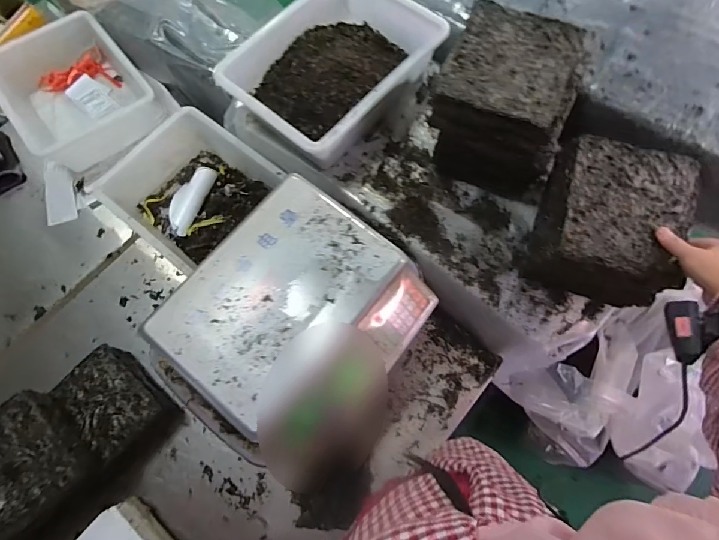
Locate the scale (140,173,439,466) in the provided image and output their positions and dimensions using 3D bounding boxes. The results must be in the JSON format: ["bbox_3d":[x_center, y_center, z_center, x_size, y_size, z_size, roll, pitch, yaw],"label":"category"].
[{"bbox_3d":[-0.100,0.075,0.577,0.301,0.087,0.351,37,77,13],"label":"scale"}]

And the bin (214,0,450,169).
[{"bbox_3d":[-0.056,-0.388,0.738,0.282,0.098,0.354,40,78,13],"label":"bin"}]

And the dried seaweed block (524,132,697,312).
[{"bbox_3d":[0.378,-0.070,0.600,0.184,0.144,0.193,16,72,6],"label":"dried seaweed block"}]

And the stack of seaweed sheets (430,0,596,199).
[{"bbox_3d":[0.240,-0.275,0.652,0.208,0.181,0.200,22,74,9],"label":"stack of seaweed sheets"}]

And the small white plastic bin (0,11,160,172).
[{"bbox_3d":[-0.697,-0.440,0.941,0.288,0.109,0.353,-40,75,-12],"label":"small white plastic bin"}]

